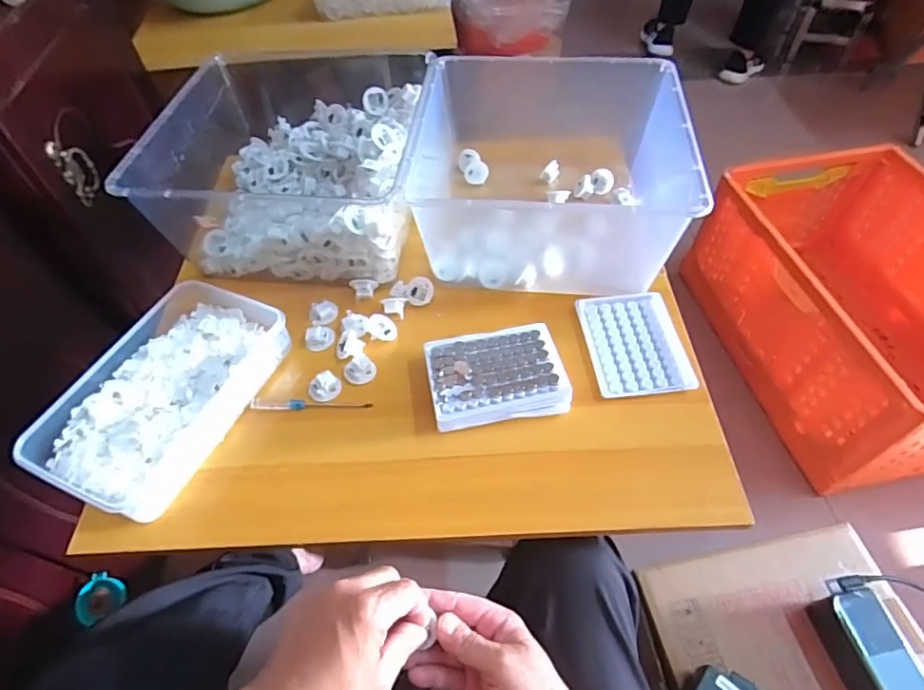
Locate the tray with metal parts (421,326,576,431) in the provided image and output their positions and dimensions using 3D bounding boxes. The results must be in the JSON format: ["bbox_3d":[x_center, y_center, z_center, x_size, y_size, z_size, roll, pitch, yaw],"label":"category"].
[{"bbox_3d":[0.034,0.033,0.545,0.132,0.039,0.102,-8,54,-4],"label":"tray with metal parts"}]

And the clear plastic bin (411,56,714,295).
[{"bbox_3d":[0.104,-0.206,0.651,0.307,0.151,0.256,7,54,7],"label":"clear plastic bin"}]

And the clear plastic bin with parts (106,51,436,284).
[{"bbox_3d":[-0.195,-0.217,0.639,0.293,0.118,0.260,2,54,4],"label":"clear plastic bin with parts"}]

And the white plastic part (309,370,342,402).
[{"bbox_3d":[-0.144,0.043,0.559,0.032,0.017,0.026,-26,57,-17],"label":"white plastic part"}]

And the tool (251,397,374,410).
[{"bbox_3d":[-0.156,0.061,0.552,0.123,0.009,0.012,-2,53,0],"label":"tool"}]

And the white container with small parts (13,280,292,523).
[{"bbox_3d":[-0.300,0.043,0.548,0.152,0.043,0.248,19,56,15],"label":"white container with small parts"}]

